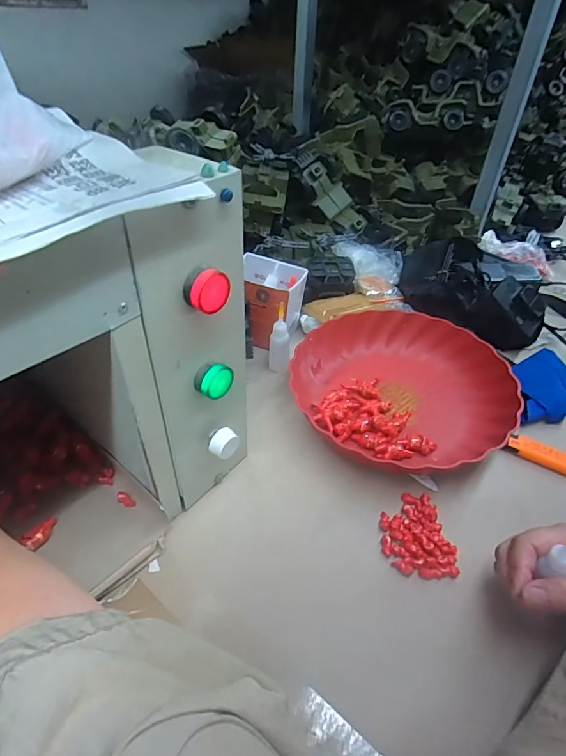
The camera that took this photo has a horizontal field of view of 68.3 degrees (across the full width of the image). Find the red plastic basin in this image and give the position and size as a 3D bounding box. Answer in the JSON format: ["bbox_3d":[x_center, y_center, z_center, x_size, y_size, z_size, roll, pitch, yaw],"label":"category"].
[{"bbox_3d":[0.139,0.005,0.501,0.239,0.059,0.239,2,42,-2],"label":"red plastic basin"}]

